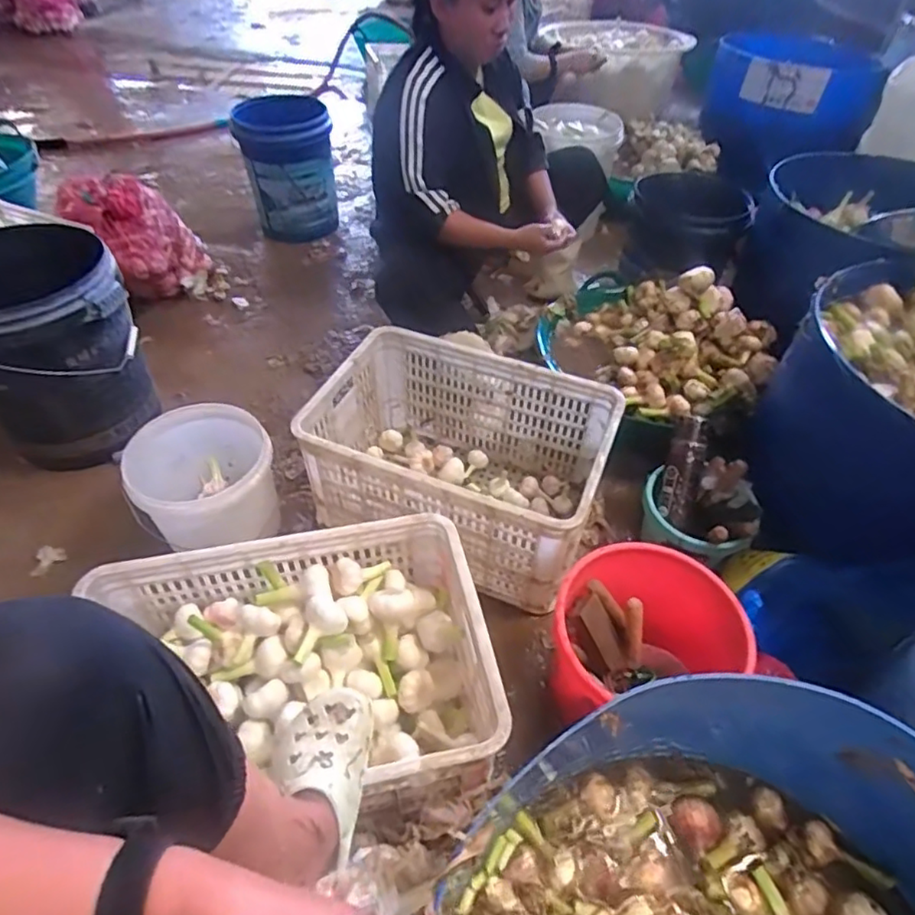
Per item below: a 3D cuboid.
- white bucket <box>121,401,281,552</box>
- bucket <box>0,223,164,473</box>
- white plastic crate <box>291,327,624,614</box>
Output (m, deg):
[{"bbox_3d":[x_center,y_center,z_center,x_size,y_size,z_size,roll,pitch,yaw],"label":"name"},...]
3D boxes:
[{"bbox_3d":[-0.490,0.049,1.184,0.251,0.206,0.273,1,48,-1],"label":"white bucket"},{"bbox_3d":[-0.887,-0.236,1.326,0.352,0.397,0.352,1,48,-1],"label":"bucket"},{"bbox_3d":[0.006,0.007,1.193,0.519,0.284,0.368,19,50,15],"label":"white plastic crate"}]

